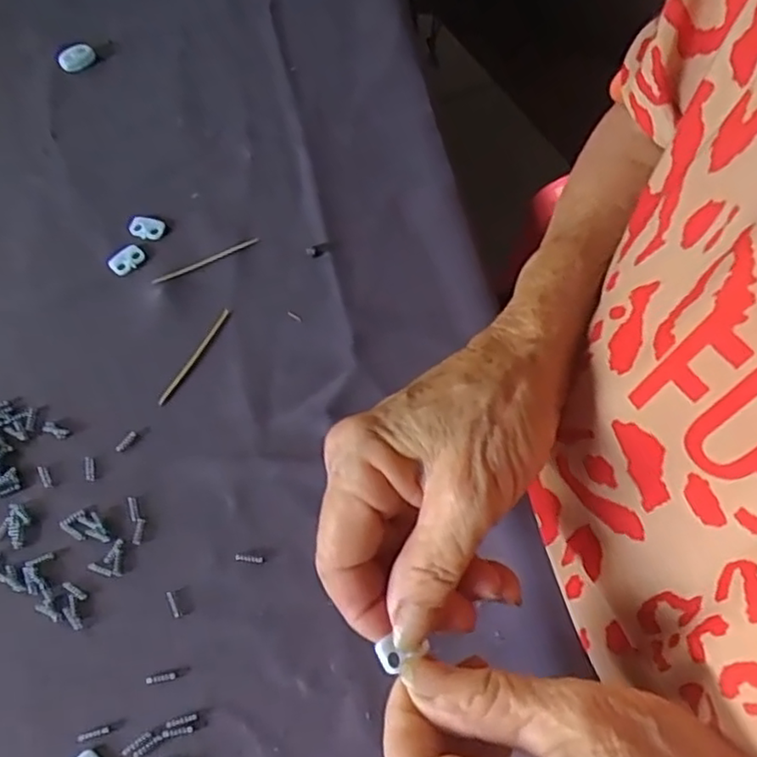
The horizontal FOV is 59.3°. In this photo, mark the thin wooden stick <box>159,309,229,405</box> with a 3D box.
[{"bbox_3d":[-0.094,-0.012,0.341,0.004,0.004,0.060,27,66,11],"label":"thin wooden stick"}]

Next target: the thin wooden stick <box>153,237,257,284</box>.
[{"bbox_3d":[-0.094,-0.065,0.362,0.061,0.004,0.004,-25,67,-13],"label":"thin wooden stick"}]

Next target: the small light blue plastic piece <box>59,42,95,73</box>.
[{"bbox_3d":[-0.195,-0.207,0.429,0.022,0.012,0.009,-27,68,-14],"label":"small light blue plastic piece"}]

